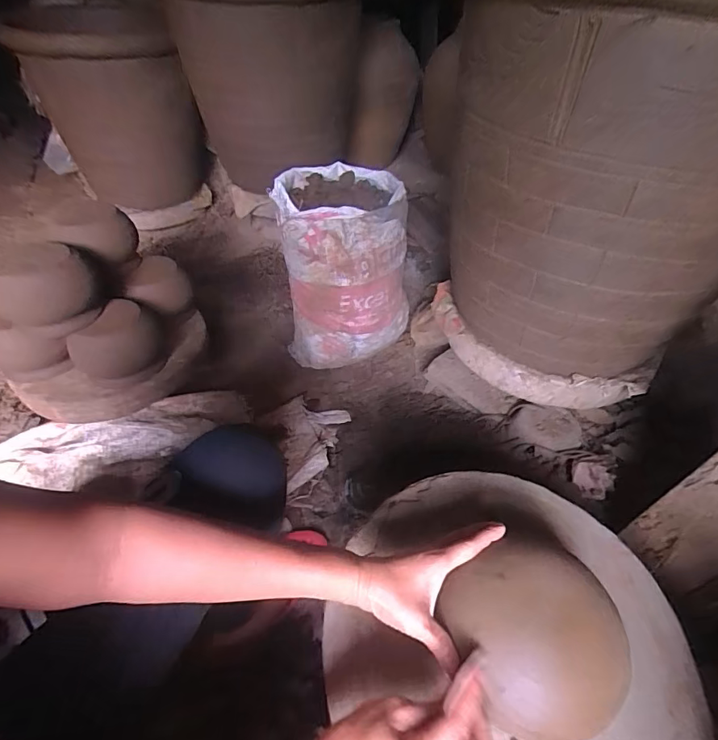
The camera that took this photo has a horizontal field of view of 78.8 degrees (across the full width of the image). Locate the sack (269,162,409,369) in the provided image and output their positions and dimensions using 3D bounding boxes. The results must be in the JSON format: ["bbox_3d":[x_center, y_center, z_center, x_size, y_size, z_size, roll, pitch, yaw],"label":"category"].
[{"bbox_3d":[-0.034,-0.223,1.058,0.286,0.432,0.240,2,46,-3],"label":"sack"}]

